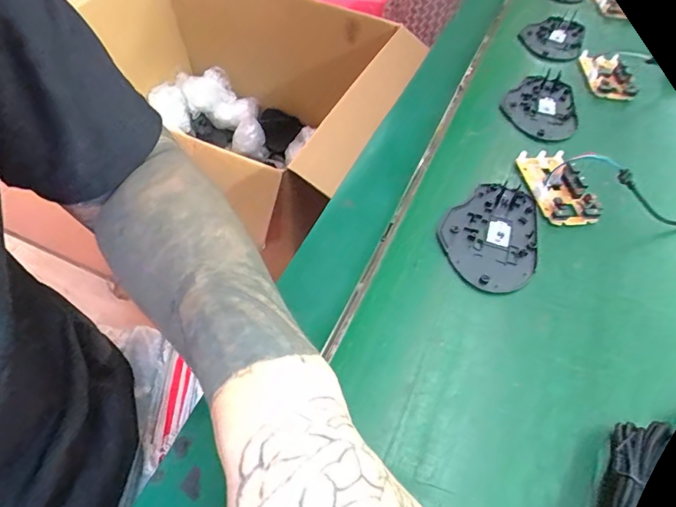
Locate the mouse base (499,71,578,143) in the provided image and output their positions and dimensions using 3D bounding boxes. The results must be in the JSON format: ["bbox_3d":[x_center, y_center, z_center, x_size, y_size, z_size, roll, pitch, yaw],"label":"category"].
[{"bbox_3d":[0.217,-0.156,0.473,0.074,0.010,0.117,28,56,16],"label":"mouse base"}]

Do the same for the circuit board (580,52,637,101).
[{"bbox_3d":[0.305,-0.204,0.507,0.044,0.016,0.070,2,53,-4],"label":"circuit board"}]

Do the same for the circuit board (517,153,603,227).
[{"bbox_3d":[0.188,-0.060,0.385,0.046,0.017,0.077,-6,54,-9],"label":"circuit board"}]

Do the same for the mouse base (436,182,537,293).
[{"bbox_3d":[0.121,-0.018,0.353,0.073,0.006,0.109,21,54,11],"label":"mouse base"}]

